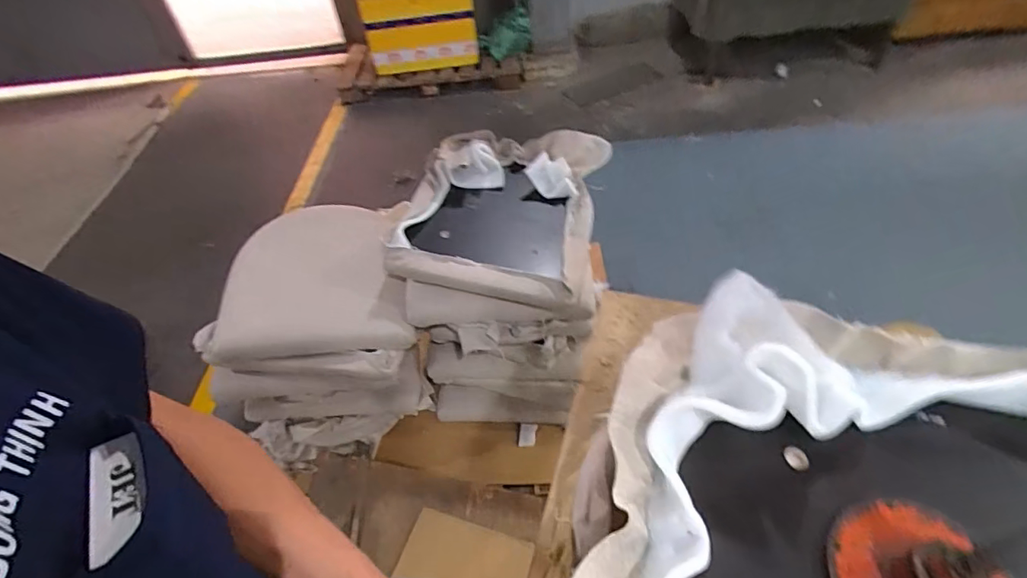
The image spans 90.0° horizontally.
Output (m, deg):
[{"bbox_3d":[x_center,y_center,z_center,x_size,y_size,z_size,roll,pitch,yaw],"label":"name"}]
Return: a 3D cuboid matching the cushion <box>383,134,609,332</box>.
[{"bbox_3d":[-0.027,-0.177,1.278,0.512,0.212,0.466,0,48,7],"label":"cushion"}]

